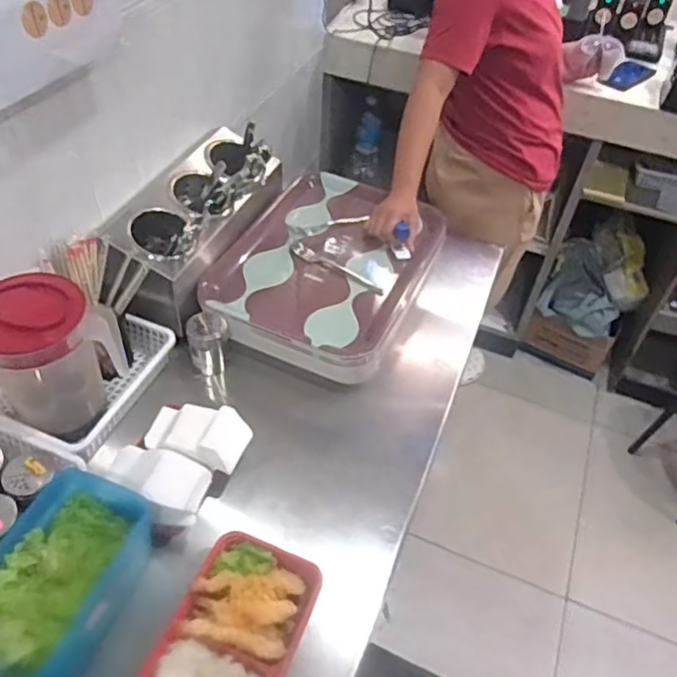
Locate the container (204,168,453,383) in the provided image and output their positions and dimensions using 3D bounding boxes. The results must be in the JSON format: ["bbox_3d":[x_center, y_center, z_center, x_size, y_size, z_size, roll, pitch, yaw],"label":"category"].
[{"bbox_3d":[-0.017,-0.127,1.127,0.332,0.095,0.466,19,48,13],"label":"container"}]

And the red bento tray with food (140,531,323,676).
[{"bbox_3d":[-0.118,0.337,0.700,0.139,0.050,0.219,17,48,12],"label":"red bento tray with food"}]

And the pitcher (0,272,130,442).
[{"bbox_3d":[-0.383,0.031,0.832,0.126,0.216,0.137,2,47,-2],"label":"pitcher"}]

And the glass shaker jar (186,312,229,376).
[{"bbox_3d":[-0.210,0.005,0.995,0.062,0.085,0.071,-7,48,-11],"label":"glass shaker jar"}]

